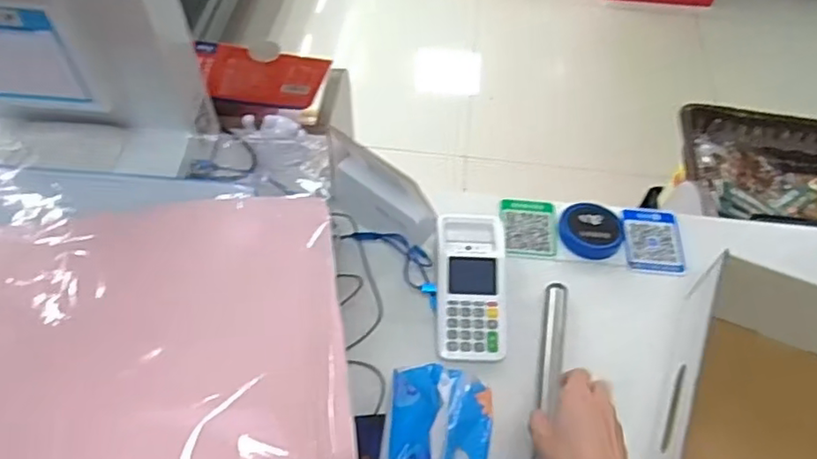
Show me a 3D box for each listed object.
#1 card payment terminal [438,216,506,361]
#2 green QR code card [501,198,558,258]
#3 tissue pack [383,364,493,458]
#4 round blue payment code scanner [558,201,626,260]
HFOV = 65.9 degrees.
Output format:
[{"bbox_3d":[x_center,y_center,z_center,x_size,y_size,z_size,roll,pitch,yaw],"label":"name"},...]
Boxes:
[{"bbox_3d":[0.070,0.056,0.705,0.077,0.044,0.181,3,56,-1],"label":"card payment terminal"},{"bbox_3d":[0.148,-0.004,0.771,0.065,0.008,0.079,3,60,0],"label":"green QR code card"},{"bbox_3d":[0.028,0.196,0.589,0.098,0.081,0.129,8,56,2],"label":"tissue pack"},{"bbox_3d":[0.229,-0.002,0.777,0.082,0.019,0.075,1,56,-2],"label":"round blue payment code scanner"}]

